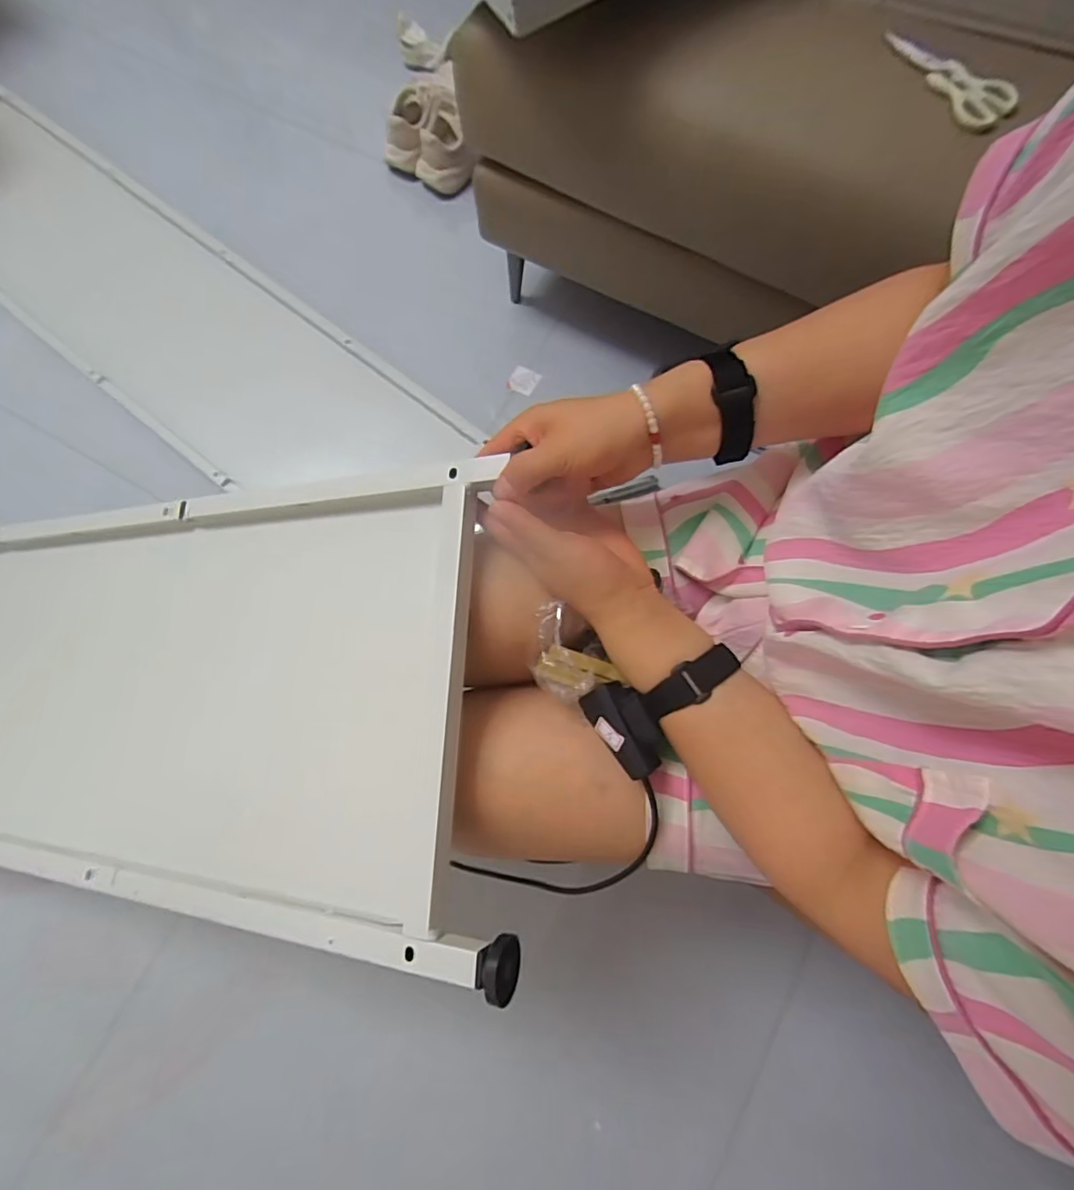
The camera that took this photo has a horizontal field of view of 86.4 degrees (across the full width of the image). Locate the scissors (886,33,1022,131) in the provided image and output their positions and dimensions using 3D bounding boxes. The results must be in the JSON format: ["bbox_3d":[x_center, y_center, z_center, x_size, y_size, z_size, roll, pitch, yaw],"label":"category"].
[{"bbox_3d":[0.435,-0.552,0.610,0.154,0.008,0.051,39,97,9],"label":"scissors"}]

